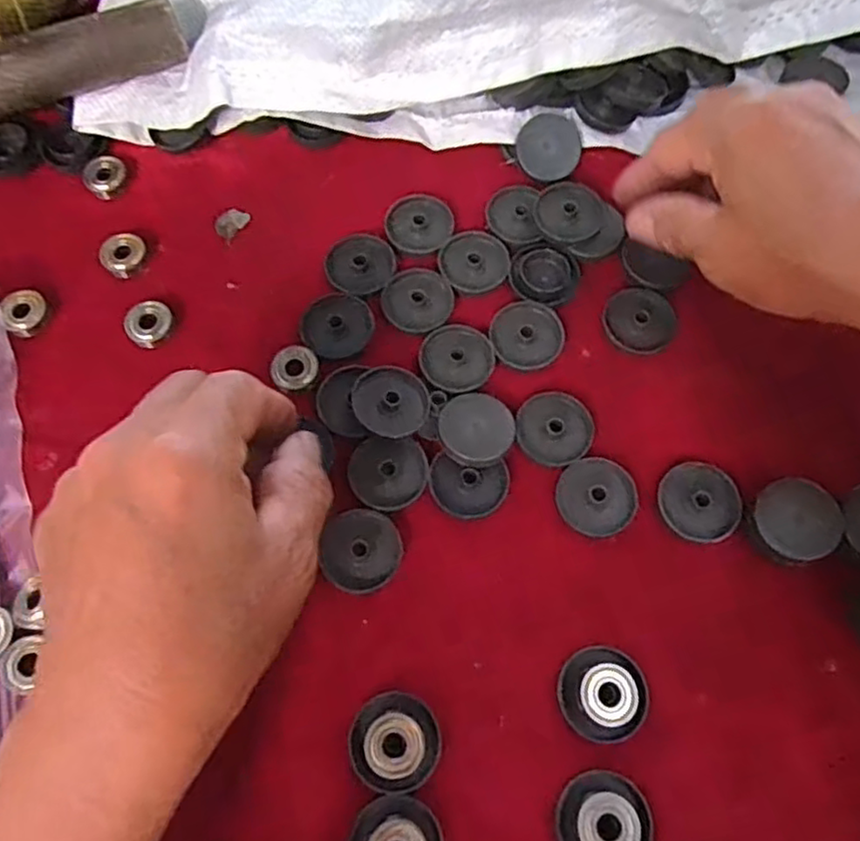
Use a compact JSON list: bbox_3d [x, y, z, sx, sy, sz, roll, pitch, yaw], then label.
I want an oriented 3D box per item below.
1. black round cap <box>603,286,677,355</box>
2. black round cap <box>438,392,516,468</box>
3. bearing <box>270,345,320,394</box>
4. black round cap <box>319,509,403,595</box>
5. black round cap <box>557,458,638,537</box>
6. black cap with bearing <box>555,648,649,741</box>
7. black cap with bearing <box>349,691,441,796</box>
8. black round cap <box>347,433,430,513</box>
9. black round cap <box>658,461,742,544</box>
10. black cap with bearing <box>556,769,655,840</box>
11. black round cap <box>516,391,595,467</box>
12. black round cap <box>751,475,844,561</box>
[{"bbox_3d":[0.098,-0.047,0.315,0.032,0.004,0.033,0,70,1],"label":"black round cap"},{"bbox_3d":[0.021,0.003,0.295,0.032,0.004,0.033,0,70,1],"label":"black round cap"},{"bbox_3d":[-0.060,-0.024,0.304,0.020,0.005,0.021,1,70,1],"label":"bearing"},{"bbox_3d":[-0.027,0.053,0.278,0.030,0.004,0.033,0,70,1],"label":"black round cap"},{"bbox_3d":[0.071,0.031,0.286,0.032,0.007,0.033,0,70,1],"label":"black round cap"},{"bbox_3d":[0.066,0.104,0.257,0.032,0.013,0.033,0,70,1],"label":"black cap with bearing"},{"bbox_3d":[-0.013,0.118,0.249,0.032,0.011,0.033,0,70,1],"label":"black cap with bearing"},{"bbox_3d":[-0.018,0.022,0.287,0.033,0.004,0.030,0,70,1],"label":"black round cap"},{"bbox_3d":[0.113,0.034,0.285,0.031,0.004,0.034,0,70,1],"label":"black round cap"},{"bbox_3d":[0.062,0.143,0.241,0.033,0.014,0.031,0,70,1],"label":"black cap with bearing"},{"bbox_3d":[0.055,0.003,0.297,0.033,0.004,0.032,0,70,1],"label":"black round cap"},{"bbox_3d":[0.149,0.040,0.275,0.031,0.009,0.032,0,70,1],"label":"black round cap"}]

